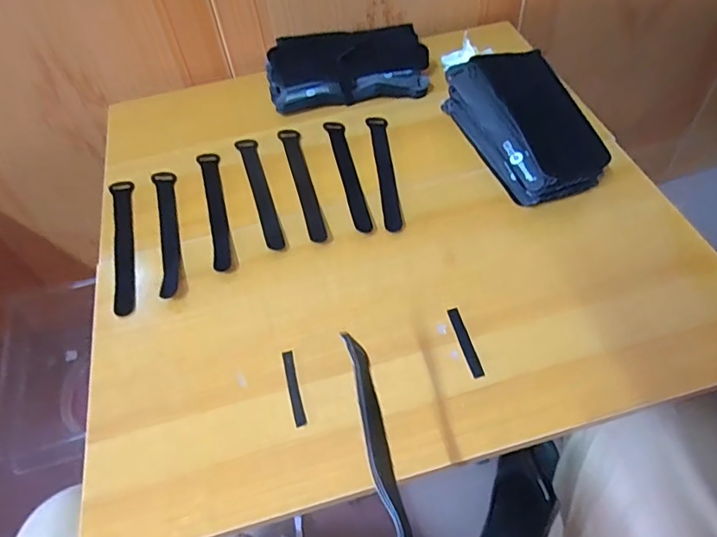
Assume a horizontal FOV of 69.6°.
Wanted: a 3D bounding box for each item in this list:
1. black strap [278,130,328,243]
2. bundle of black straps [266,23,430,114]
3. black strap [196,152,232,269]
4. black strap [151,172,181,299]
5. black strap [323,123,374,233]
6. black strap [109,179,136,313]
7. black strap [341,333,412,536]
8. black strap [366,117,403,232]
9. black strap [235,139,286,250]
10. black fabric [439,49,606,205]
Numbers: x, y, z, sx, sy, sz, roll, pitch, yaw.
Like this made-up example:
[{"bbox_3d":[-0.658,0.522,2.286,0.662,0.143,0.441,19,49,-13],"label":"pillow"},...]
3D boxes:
[{"bbox_3d":[-0.064,-0.101,0.593,0.022,0.004,0.188,-15,53,-7],"label":"black strap"},{"bbox_3d":[-0.015,-0.273,0.692,0.212,0.047,0.126,-7,53,0],"label":"bundle of black straps"},{"bbox_3d":[-0.160,-0.070,0.581,0.023,0.004,0.185,-16,53,-7],"label":"black strap"},{"bbox_3d":[-0.207,-0.044,0.563,0.024,0.012,0.193,-16,53,-7],"label":"black strap"},{"bbox_3d":[-0.012,-0.112,0.600,0.021,0.004,0.188,-12,53,-5],"label":"black strap"},{"bbox_3d":[-0.255,-0.028,0.561,0.023,0.006,0.196,-15,52,-10],"label":"black strap"},{"bbox_3d":[0.021,0.122,0.275,0.018,0.018,0.188,-15,58,-7],"label":"black strap"},{"bbox_3d":[0.031,-0.115,0.596,0.023,0.004,0.189,-7,53,-1],"label":"black strap"},{"bbox_3d":[-0.113,-0.091,0.593,0.023,0.004,0.188,-17,53,-8],"label":"black strap"},{"bbox_3d":[0.183,-0.162,0.572,0.093,0.080,0.199,-19,54,-10],"label":"black fabric"}]

